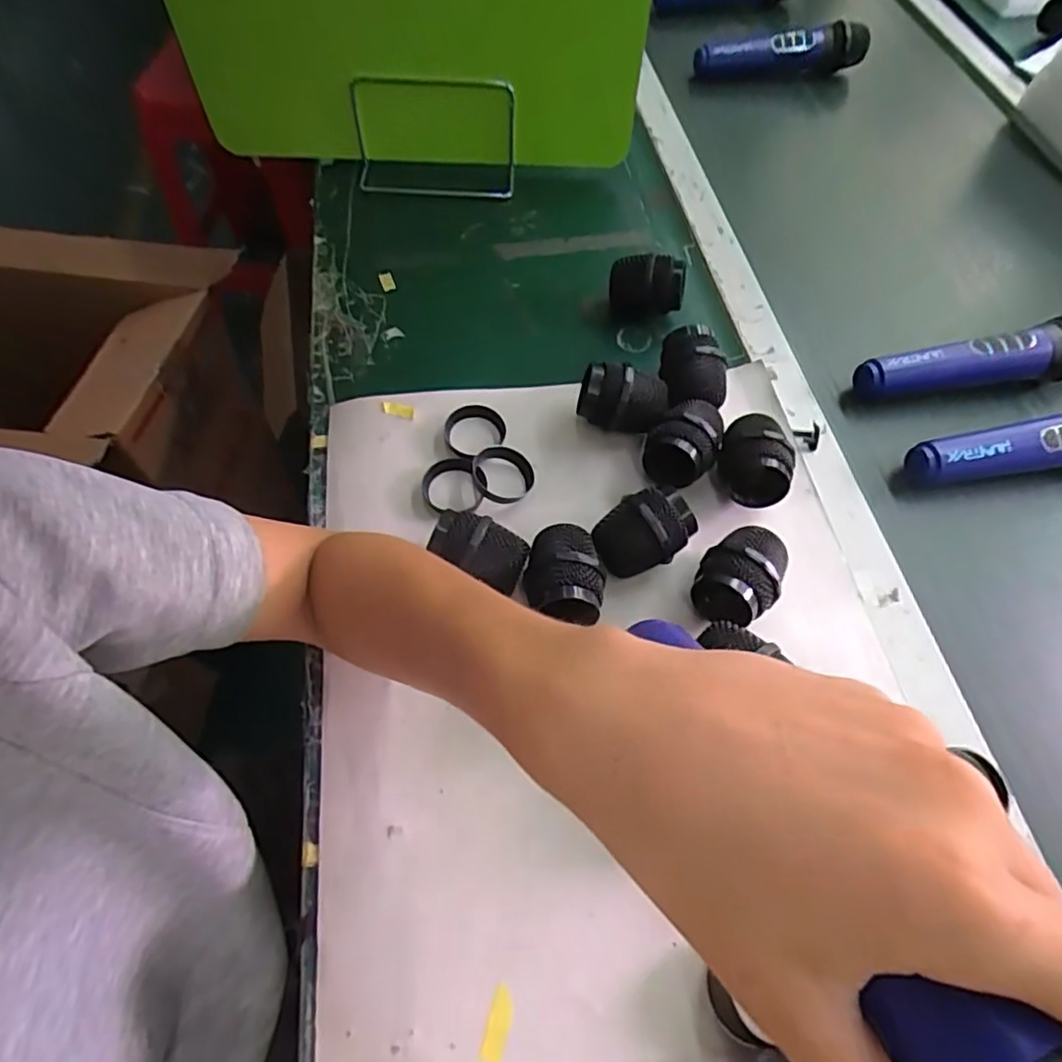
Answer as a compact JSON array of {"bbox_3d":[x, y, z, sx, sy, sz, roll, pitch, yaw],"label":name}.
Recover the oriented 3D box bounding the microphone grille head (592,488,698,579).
[{"bbox_3d":[0.072,0.001,0.401,0.058,0.047,0.047,-28,66,-17],"label":"microphone grille head"}]

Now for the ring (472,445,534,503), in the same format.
[{"bbox_3d":[-0.019,-0.041,0.438,0.043,0.013,0.045,1,61,-2],"label":"ring"}]

